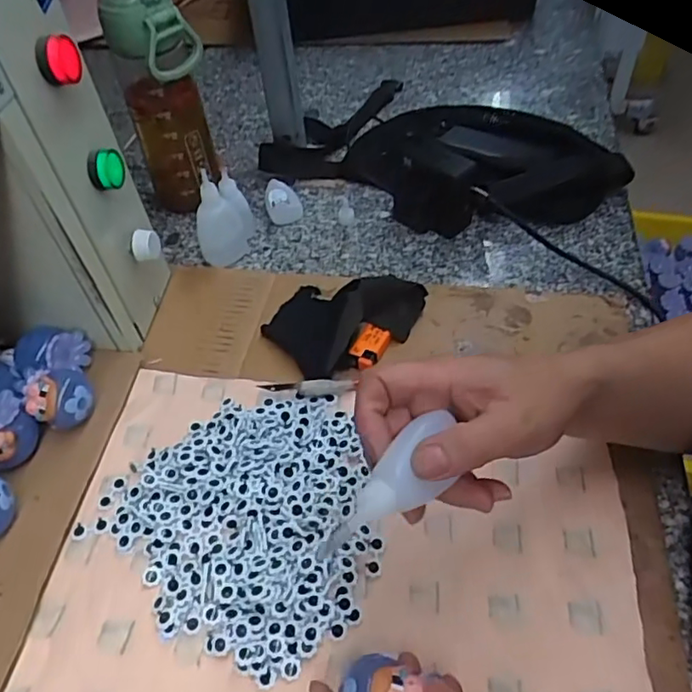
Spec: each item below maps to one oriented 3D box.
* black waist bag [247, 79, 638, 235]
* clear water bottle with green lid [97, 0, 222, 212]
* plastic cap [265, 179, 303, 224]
[{"bbox_3d":[0.110,-0.214,0.635,0.344,0.072,0.215,23,54,23],"label":"black waist bag"},{"bbox_3d":[-0.168,-0.224,0.568,0.072,0.231,0.065,-20,50,-12],"label":"clear water bottle with green lid"},{"bbox_3d":[-0.067,-0.154,0.629,0.036,0.025,0.056,-12,49,-6],"label":"plastic cap"}]

